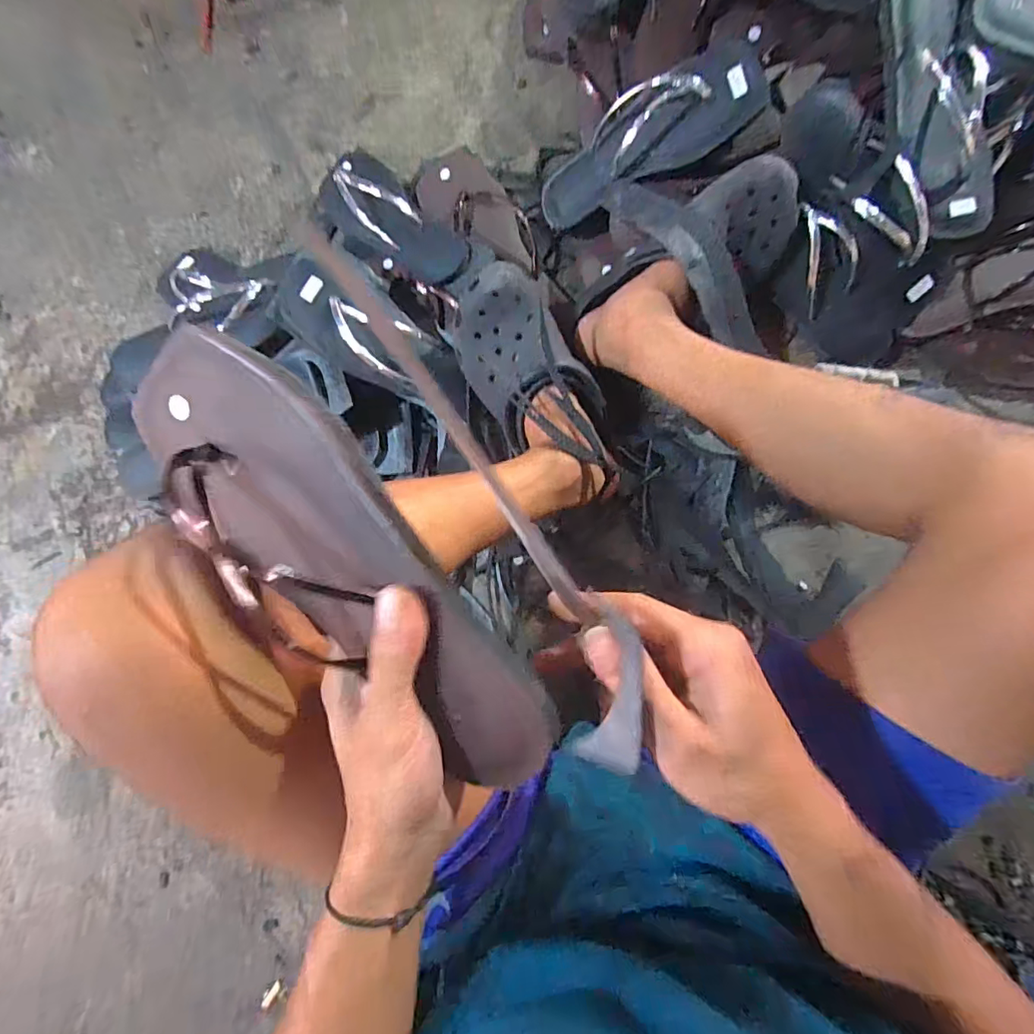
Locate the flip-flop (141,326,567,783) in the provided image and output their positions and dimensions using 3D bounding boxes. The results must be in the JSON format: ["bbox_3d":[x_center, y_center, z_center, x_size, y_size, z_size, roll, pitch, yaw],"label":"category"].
[{"bbox_3d":[-0.087,0.024,0.248,0.253,0.044,0.095,45,90,7],"label":"flip-flop"}]

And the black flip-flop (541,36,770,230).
[{"bbox_3d":[0.126,-0.397,0.553,0.238,0.051,0.088,-15,83,32],"label":"black flip-flop"}]

